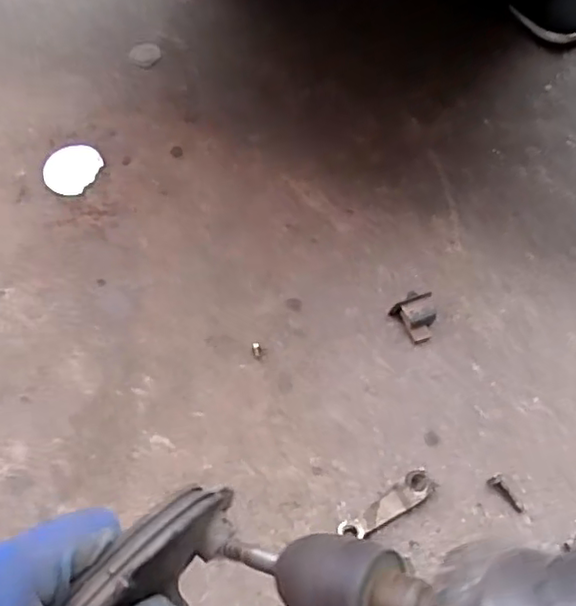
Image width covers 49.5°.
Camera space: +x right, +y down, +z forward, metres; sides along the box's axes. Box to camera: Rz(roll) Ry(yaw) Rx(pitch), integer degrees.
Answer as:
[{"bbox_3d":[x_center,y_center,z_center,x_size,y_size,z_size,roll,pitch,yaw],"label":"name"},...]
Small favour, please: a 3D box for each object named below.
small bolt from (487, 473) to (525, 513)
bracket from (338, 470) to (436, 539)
[{"bbox_3d":[0.186,0.161,0.527,0.013,0.008,0.036,-38,73,-15],"label":"small bolt"},{"bbox_3d":[0.083,0.171,0.520,0.085,0.017,0.024,-32,71,-13],"label":"bracket"}]

